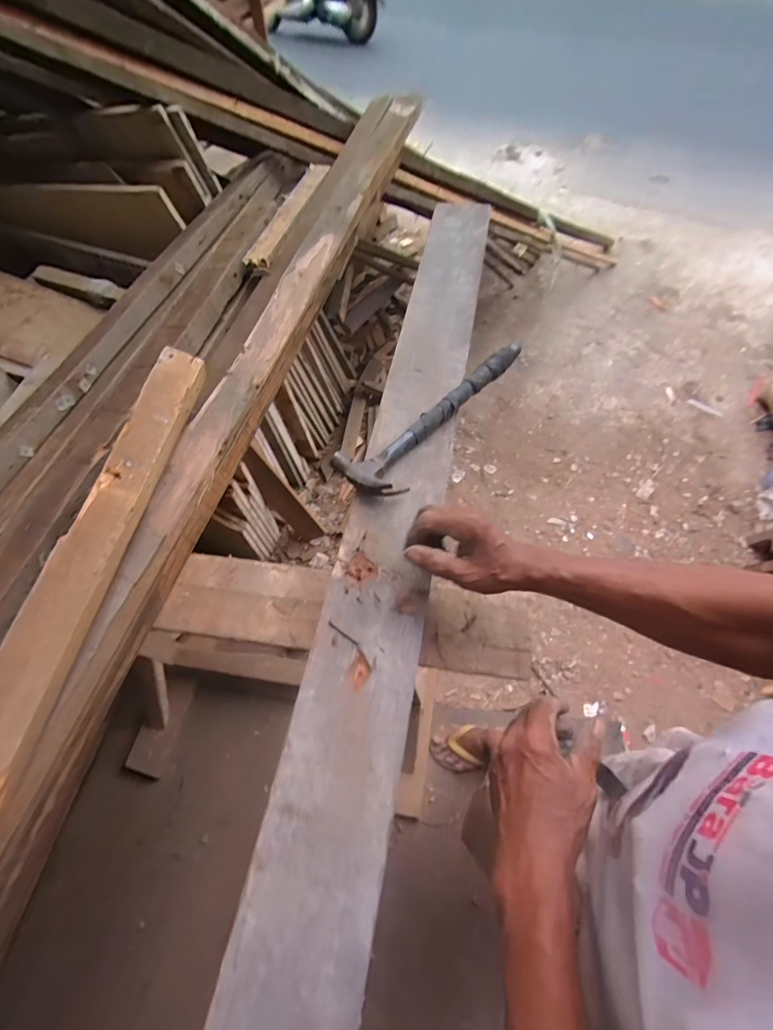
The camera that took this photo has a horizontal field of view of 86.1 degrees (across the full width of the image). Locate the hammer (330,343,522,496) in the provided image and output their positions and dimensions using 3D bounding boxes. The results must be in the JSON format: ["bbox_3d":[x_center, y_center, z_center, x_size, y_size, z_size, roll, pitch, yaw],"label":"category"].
[{"bbox_3d":[0.070,-0.153,0.596,0.102,0.034,0.328,37,68,19],"label":"hammer"}]

